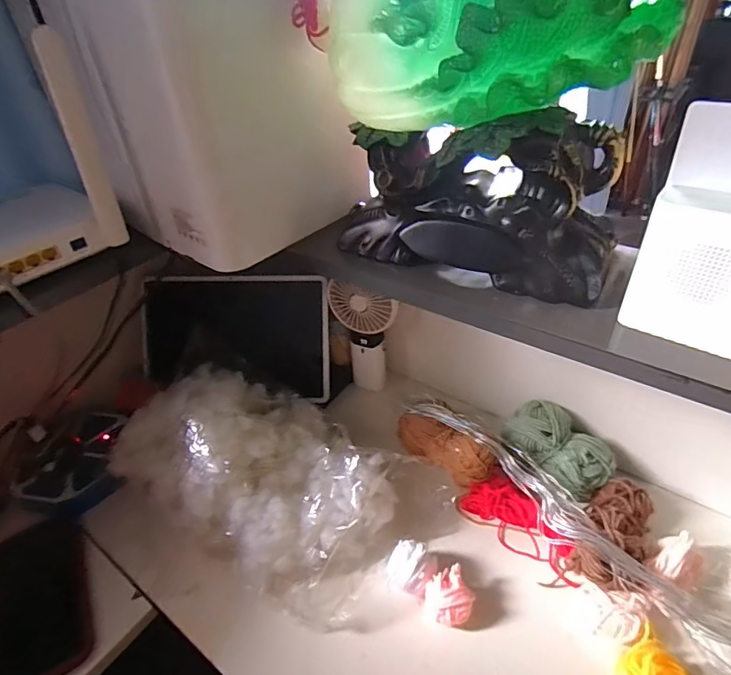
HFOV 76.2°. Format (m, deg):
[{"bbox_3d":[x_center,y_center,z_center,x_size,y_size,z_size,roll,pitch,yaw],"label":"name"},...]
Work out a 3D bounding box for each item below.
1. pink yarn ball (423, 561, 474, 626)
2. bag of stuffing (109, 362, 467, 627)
[{"bbox_3d":[0.075,0.232,0.413,0.041,0.036,0.039,-3,39,2],"label":"pink yarn ball"},{"bbox_3d":[-0.087,0.139,0.474,0.329,0.123,0.178,15,42,22],"label":"bag of stuffing"}]

